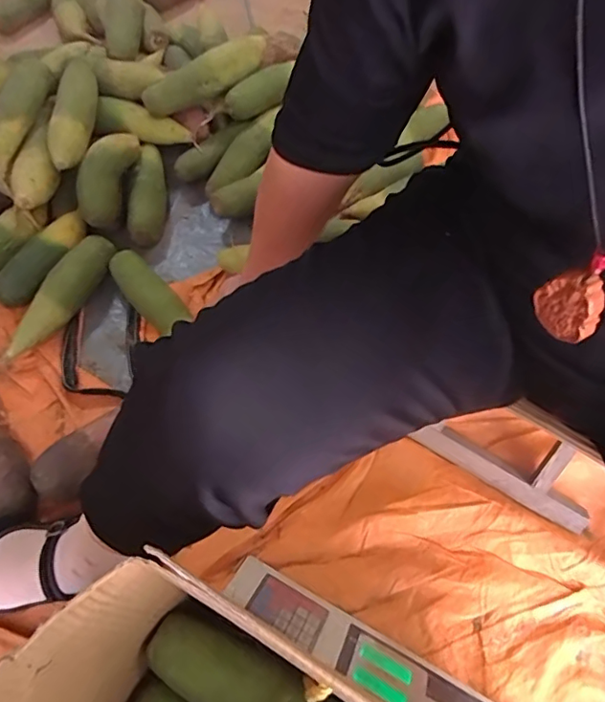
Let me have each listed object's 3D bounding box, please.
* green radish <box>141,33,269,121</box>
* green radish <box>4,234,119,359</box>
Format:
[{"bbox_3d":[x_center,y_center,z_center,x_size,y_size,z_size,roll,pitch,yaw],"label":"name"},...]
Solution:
[{"bbox_3d":[-0.148,-0.433,0.845,0.211,0.061,0.068,-38,69,-20],"label":"green radish"},{"bbox_3d":[-0.337,-0.075,0.736,0.056,0.057,0.209,30,65,13],"label":"green radish"}]

